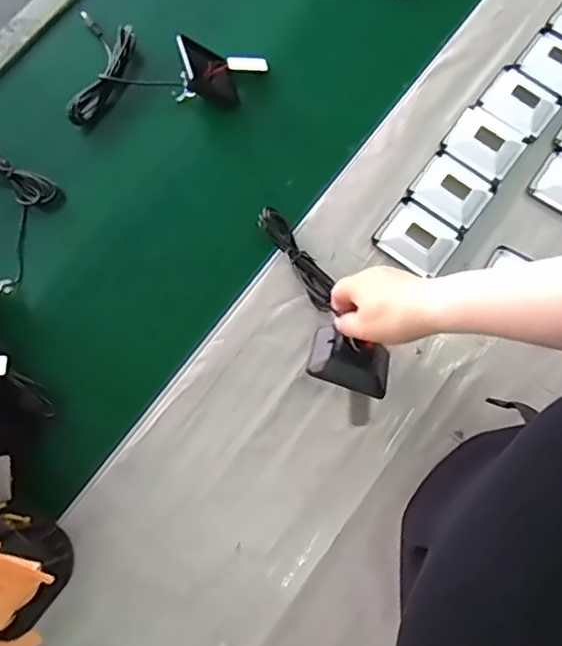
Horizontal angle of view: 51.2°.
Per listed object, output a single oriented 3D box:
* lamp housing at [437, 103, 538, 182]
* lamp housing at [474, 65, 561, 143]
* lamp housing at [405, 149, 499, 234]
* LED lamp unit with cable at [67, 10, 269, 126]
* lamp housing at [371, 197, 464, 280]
[{"bbox_3d":[0.228,-0.203,0.652,0.078,0.022,0.068,36,79,10],"label":"lamp housing"},{"bbox_3d":[0.270,-0.253,0.658,0.075,0.021,0.069,37,80,10],"label":"lamp housing"},{"bbox_3d":[0.189,-0.148,0.644,0.075,0.018,0.069,34,79,10],"label":"lamp housing"},{"bbox_3d":[-0.137,-0.320,0.682,0.225,0.062,0.145,-6,75,0],"label":"LED lamp unit with cable"},{"bbox_3d":[0.147,-0.093,0.626,0.078,0.020,0.067,34,79,10],"label":"lamp housing"}]

